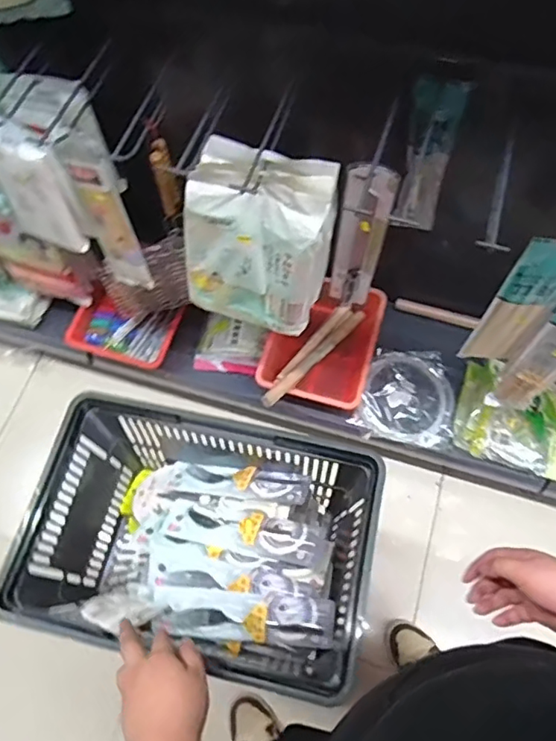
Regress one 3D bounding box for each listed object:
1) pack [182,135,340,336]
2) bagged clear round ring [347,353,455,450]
[{"bbox_3d":[-0.036,-0.218,0.944,0.244,0.322,0.130,16,68,9],"label":"pack"},{"bbox_3d":[0.323,0.065,1.418,0.238,0.019,0.249,6,66,4],"label":"bagged clear round ring"}]

